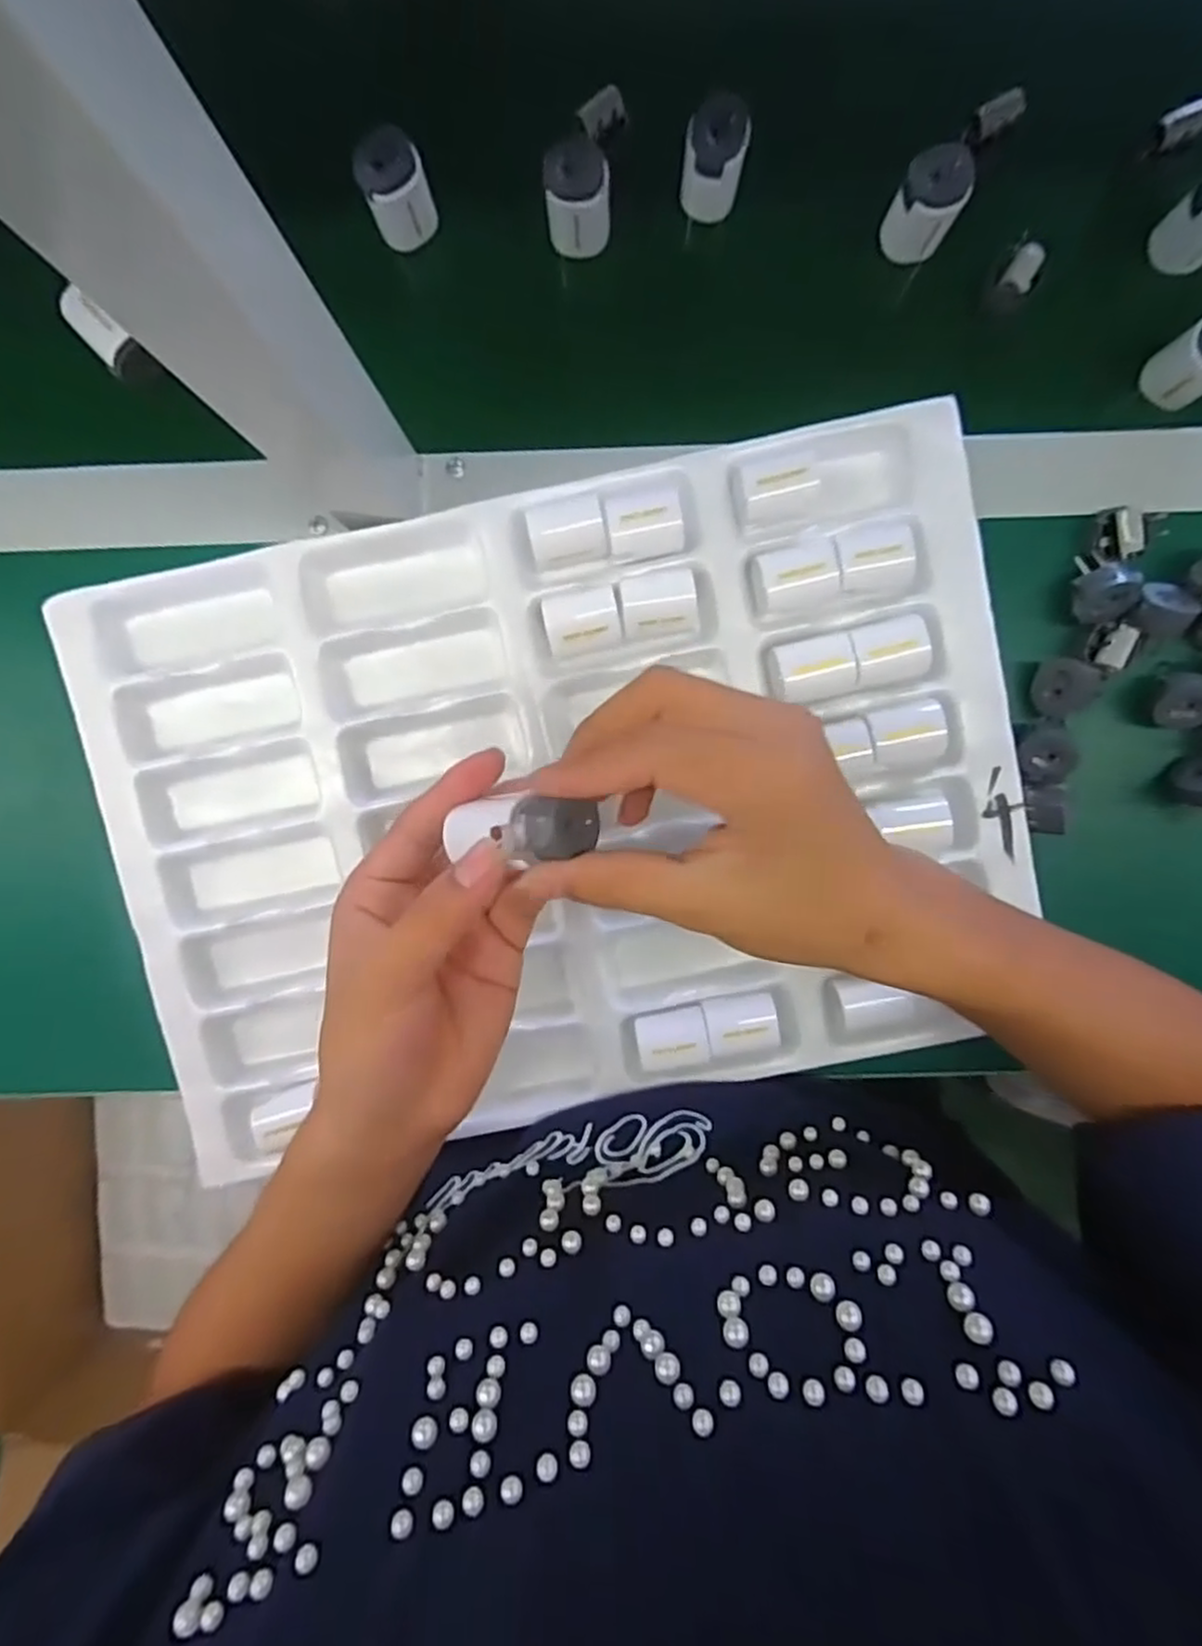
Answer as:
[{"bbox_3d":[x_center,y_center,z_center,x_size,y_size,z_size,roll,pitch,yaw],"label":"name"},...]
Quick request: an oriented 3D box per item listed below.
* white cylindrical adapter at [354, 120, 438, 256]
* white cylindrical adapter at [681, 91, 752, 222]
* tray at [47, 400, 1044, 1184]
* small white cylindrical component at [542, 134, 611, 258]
[{"bbox_3d":[-0.099,-0.309,0.357,0.031,0.038,0.028,-16,96,4],"label":"white cylindrical adapter"},{"bbox_3d":[0.055,-0.322,0.358,0.029,0.046,0.027,0,97,2],"label":"white cylindrical adapter"},{"bbox_3d":[-0.023,-0.008,0.379,0.459,0.032,0.319,-11,96,4],"label":"tray"},{"bbox_3d":[-0.011,-0.304,0.359,0.031,0.040,0.029,2,97,2],"label":"small white cylindrical component"}]

